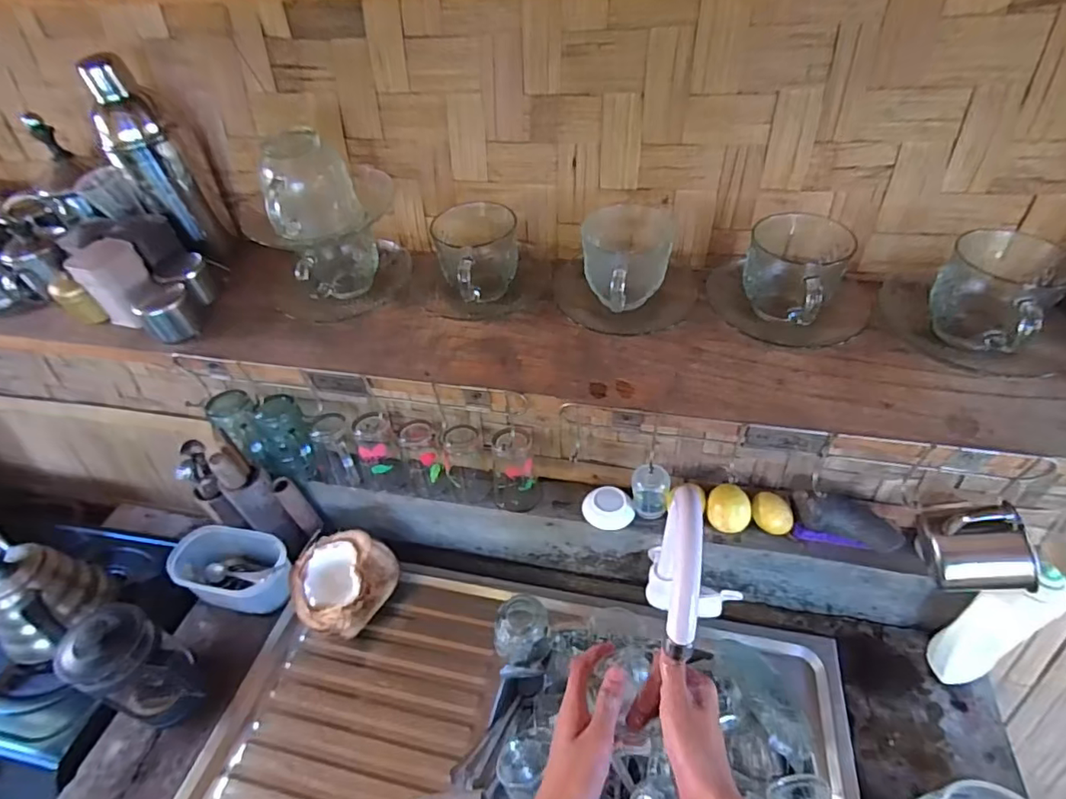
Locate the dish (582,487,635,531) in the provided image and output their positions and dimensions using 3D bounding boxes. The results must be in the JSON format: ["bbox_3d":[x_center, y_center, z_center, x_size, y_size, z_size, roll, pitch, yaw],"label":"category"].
[{"bbox_3d":[0.102,0.149,0.717,0.059,0.021,0.060,-3,45,3],"label":"dish"}]

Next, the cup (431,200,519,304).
[{"bbox_3d":[-0.049,-0.135,0.507,0.076,0.076,0.089,-15,46,-8],"label":"cup"}]

